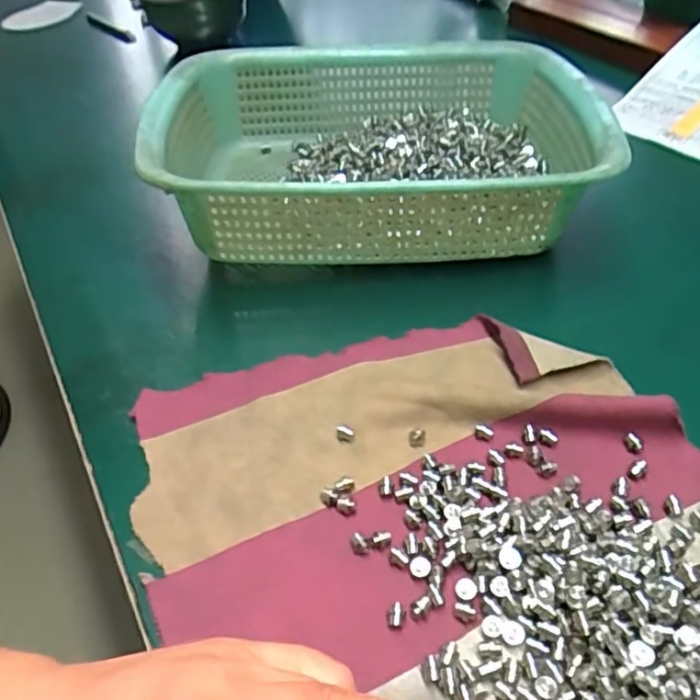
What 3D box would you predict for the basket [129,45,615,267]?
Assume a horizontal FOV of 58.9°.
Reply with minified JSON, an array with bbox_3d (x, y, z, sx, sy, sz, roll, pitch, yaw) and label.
[{"bbox_3d":[0.016,-0.137,0.426,0.279,0.089,0.210,-7,46,0],"label":"basket"}]

